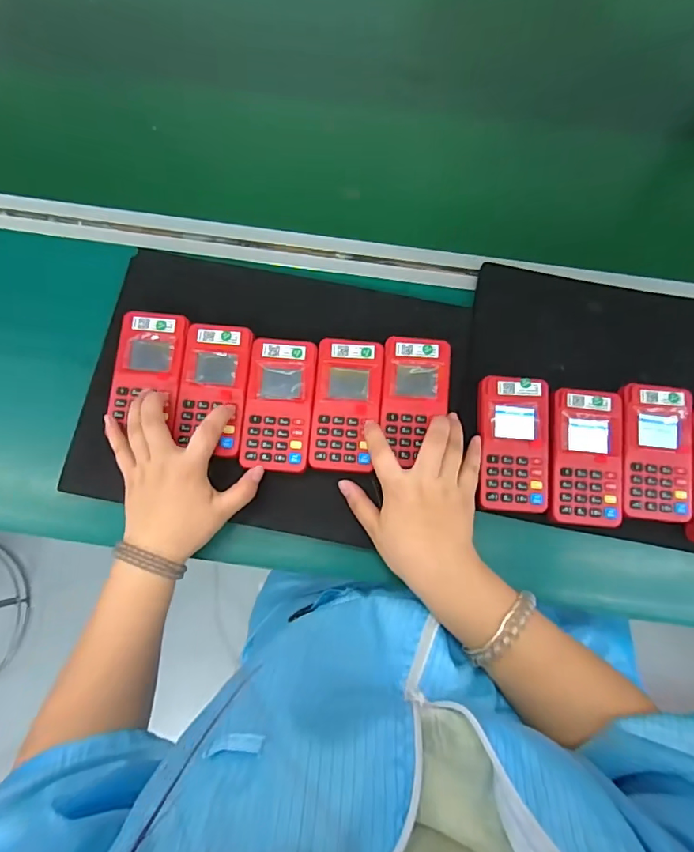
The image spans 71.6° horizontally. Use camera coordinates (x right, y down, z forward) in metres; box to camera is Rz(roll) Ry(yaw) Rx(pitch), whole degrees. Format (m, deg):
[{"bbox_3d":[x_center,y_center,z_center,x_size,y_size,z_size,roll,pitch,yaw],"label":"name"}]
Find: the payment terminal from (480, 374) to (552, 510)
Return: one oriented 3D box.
[{"bbox_3d":[0.151,0.016,0.439,0.061,0.021,0.119,3,78,-1],"label":"payment terminal"}]

